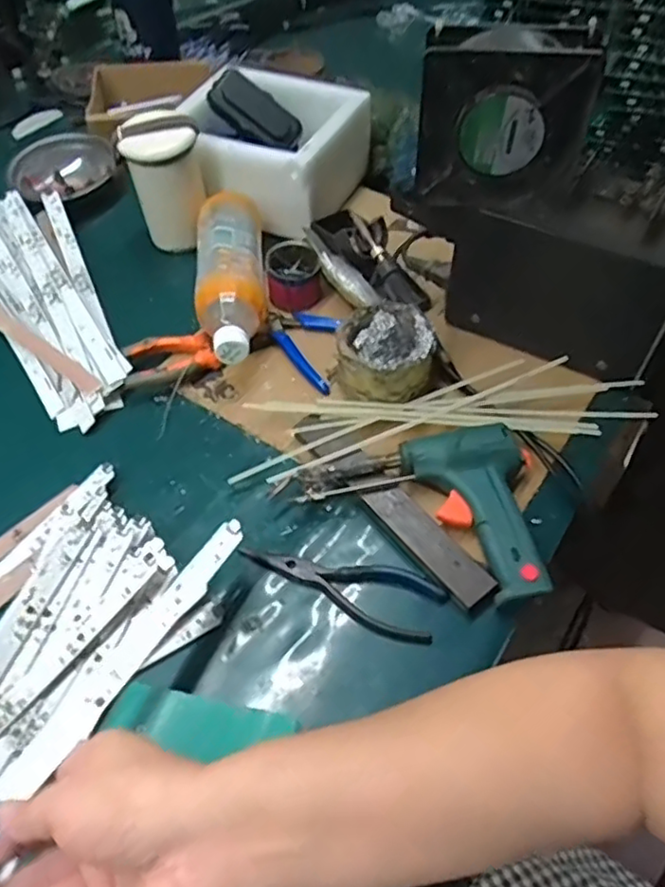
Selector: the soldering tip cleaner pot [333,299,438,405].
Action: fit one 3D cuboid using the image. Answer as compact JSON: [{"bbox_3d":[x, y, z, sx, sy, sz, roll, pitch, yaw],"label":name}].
[{"bbox_3d":[0.047,-0.081,0.577,0.084,0.071,0.087,0,52,0],"label":"soldering tip cleaner pot"}]

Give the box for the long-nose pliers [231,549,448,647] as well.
[{"bbox_3d":[0.007,0.102,0.492,0.151,0.007,0.051,20,55,15],"label":"long-nose pliers"}]

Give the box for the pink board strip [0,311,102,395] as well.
[{"bbox_3d":[-0.321,-0.116,0.653,0.277,0.005,0.019,32,80,25],"label":"pink board strip"}]

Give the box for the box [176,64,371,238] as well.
[{"bbox_3d":[-0.078,-0.330,0.741,0.196,0.100,0.163,19,55,14],"label":"box"}]

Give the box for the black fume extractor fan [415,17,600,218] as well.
[{"bbox_3d":[0.126,-0.236,0.494,0.117,0.120,0.048,11,53,9],"label":"black fume extractor fan"}]

